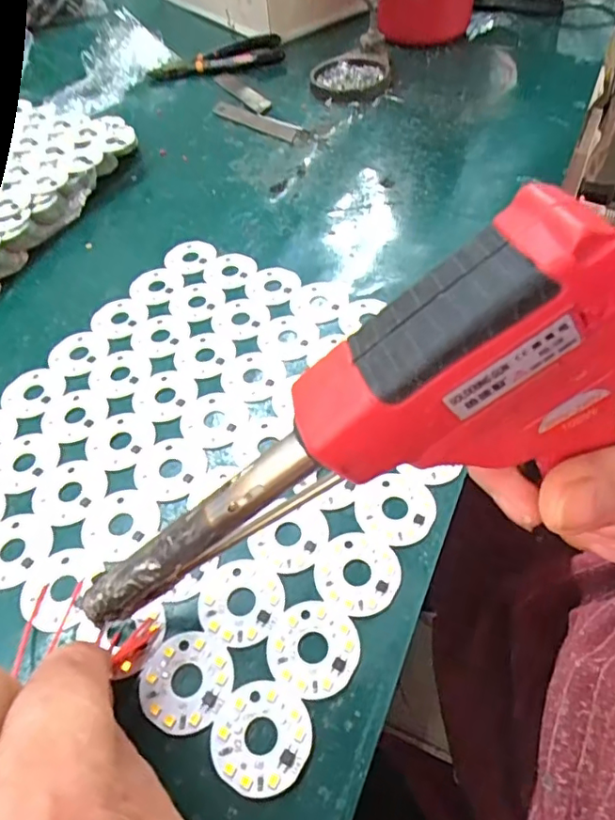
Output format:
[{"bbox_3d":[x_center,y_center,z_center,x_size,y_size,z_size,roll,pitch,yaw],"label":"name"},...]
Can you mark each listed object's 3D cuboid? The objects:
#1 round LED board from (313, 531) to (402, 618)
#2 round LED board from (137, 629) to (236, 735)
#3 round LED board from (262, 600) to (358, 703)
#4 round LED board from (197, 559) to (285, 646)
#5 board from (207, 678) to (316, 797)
[{"bbox_3d":[0.018,0.059,0.202,0.031,0.004,0.030,-3,51,4],"label":"round LED board"},{"bbox_3d":[-0.041,0.090,0.184,0.031,0.004,0.031,-3,51,4],"label":"round LED board"},{"bbox_3d":[0.002,0.080,0.187,0.031,0.004,0.030,-3,51,4],"label":"round LED board"},{"bbox_3d":[-0.024,0.069,0.199,0.031,0.004,0.030,-3,51,4],"label":"round LED board"},{"bbox_3d":[-0.015,0.102,0.173,0.030,0.004,0.030,-3,51,4],"label":"board"}]

